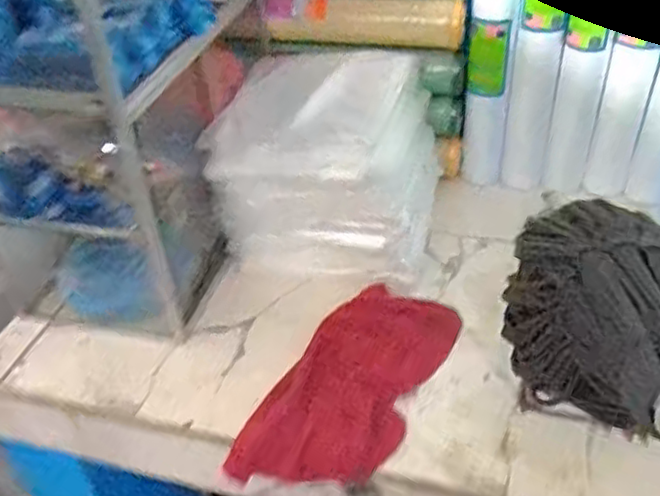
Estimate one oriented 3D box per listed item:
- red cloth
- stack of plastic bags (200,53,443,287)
[{"bbox_3d":[0.033,0.150,0.777,0.148,0.042,0.305,19,45,25],"label":"red cloth"},{"bbox_3d":[0.004,-0.122,0.902,0.258,0.206,0.236,9,41,14],"label":"stack of plastic bags"}]

